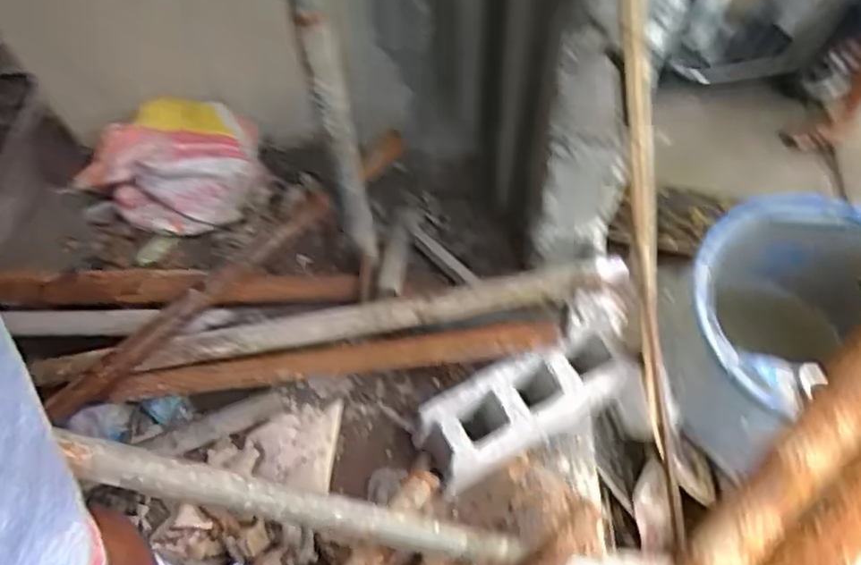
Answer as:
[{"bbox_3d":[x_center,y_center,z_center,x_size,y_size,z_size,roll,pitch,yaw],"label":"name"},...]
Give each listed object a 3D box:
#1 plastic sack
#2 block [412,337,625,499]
[{"bbox_3d":[-0.544,-0.238,1.486,0.332,0.180,0.231,8,63,6],"label":"plastic sack"},{"bbox_3d":[0.162,0.230,1.264,0.386,0.199,0.141,-29,65,-12],"label":"block"}]

